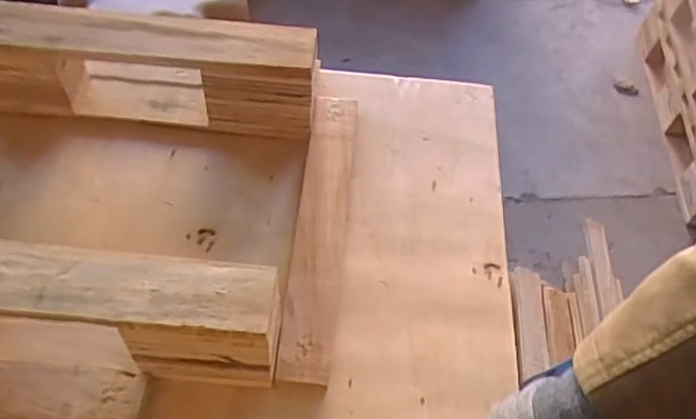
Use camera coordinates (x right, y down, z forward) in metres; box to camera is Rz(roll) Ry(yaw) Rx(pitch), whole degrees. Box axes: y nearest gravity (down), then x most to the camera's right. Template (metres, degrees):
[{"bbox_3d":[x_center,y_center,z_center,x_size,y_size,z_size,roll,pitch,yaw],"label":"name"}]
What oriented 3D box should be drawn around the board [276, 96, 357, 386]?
[{"bbox_3d":[-0.029,0.017,0.669,0.052,0.026,0.341,6,56,-1],"label":"board"}]

